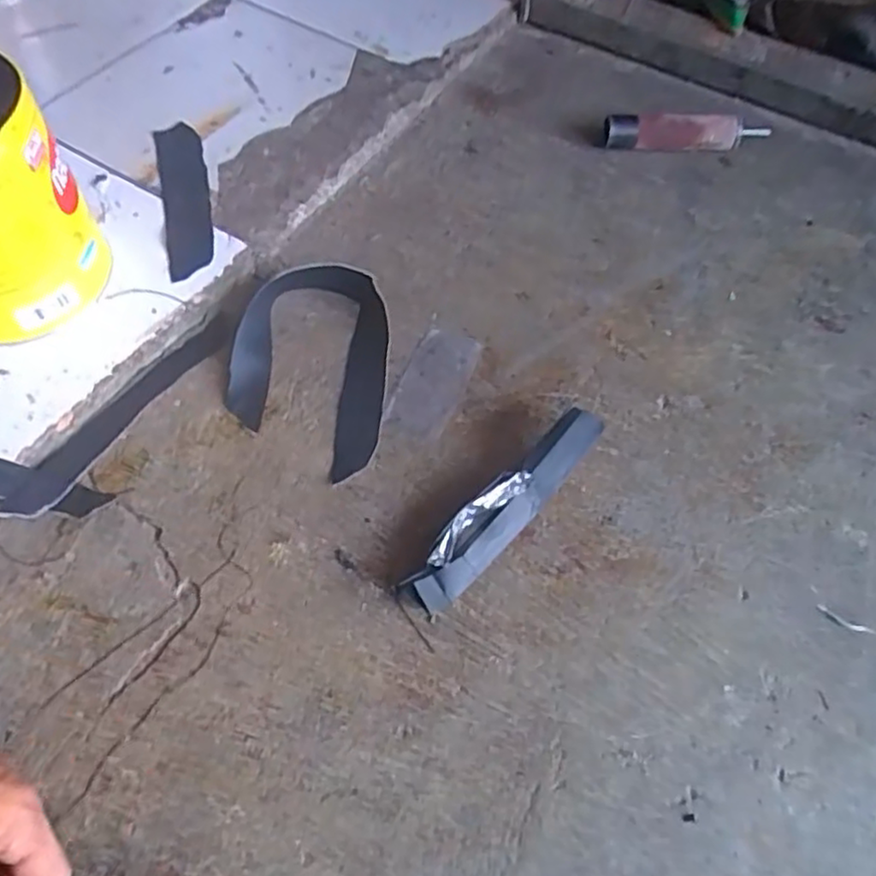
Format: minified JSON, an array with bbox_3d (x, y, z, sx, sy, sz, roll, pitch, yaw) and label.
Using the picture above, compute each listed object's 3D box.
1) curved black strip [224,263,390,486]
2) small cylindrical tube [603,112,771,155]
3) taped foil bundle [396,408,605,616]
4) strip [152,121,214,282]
[{"bbox_3d":[-0.104,-0.060,0.546,0.124,0.024,0.191,4,58,0],"label":"curved black strip"},{"bbox_3d":[0.259,-0.313,0.697,0.170,0.036,0.031,-3,59,-4],"label":"small cylindrical tube"},{"bbox_3d":[0.048,0.048,0.481,0.036,0.024,0.188,39,65,20],"label":"taped foil bundle"},{"bbox_3d":[-0.234,-0.225,0.630,0.042,0.006,0.209,-13,60,-10],"label":"strip"}]

